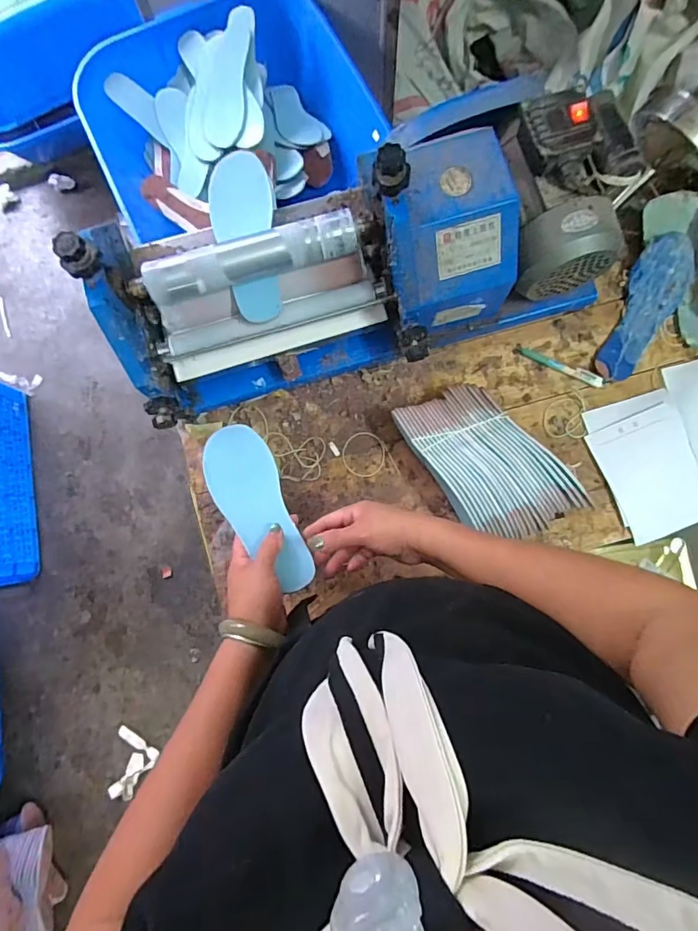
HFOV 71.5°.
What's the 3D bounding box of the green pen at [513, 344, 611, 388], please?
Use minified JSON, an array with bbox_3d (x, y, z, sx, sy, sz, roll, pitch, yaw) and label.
[{"bbox_3d":[0.325,-0.152,0.745,0.146,0.015,0.018,24,83,5],"label":"green pen"}]

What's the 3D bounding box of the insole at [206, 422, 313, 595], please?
[{"bbox_3d":[-0.108,0.044,0.553,0.078,0.008,0.216,-17,62,-16],"label":"insole"}]

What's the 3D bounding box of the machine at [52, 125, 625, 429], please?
[{"bbox_3d":[0.022,-0.252,0.633,0.628,0.220,0.238,-14,81,0],"label":"machine"}]

